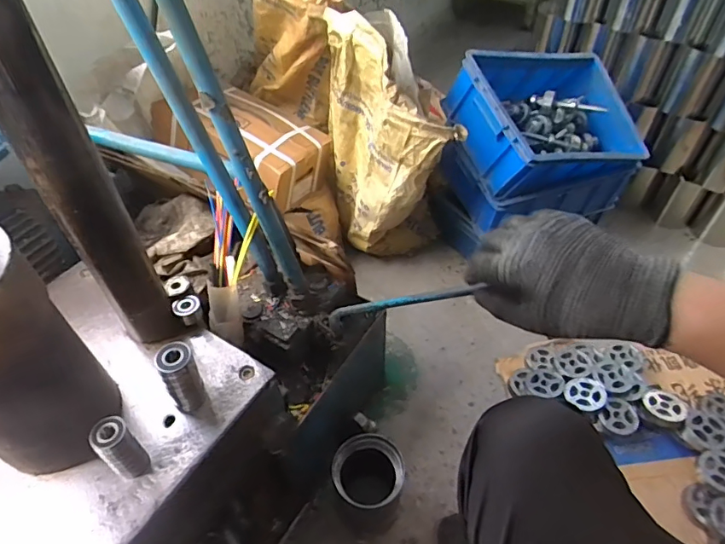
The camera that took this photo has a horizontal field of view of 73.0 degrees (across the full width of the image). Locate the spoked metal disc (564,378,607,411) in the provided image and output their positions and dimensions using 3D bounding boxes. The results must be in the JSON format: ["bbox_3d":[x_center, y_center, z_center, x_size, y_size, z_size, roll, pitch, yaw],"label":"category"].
[{"bbox_3d":[0.458,0.250,1.008,0.092,0.015,0.071,-5,49,-14],"label":"spoked metal disc"}]

